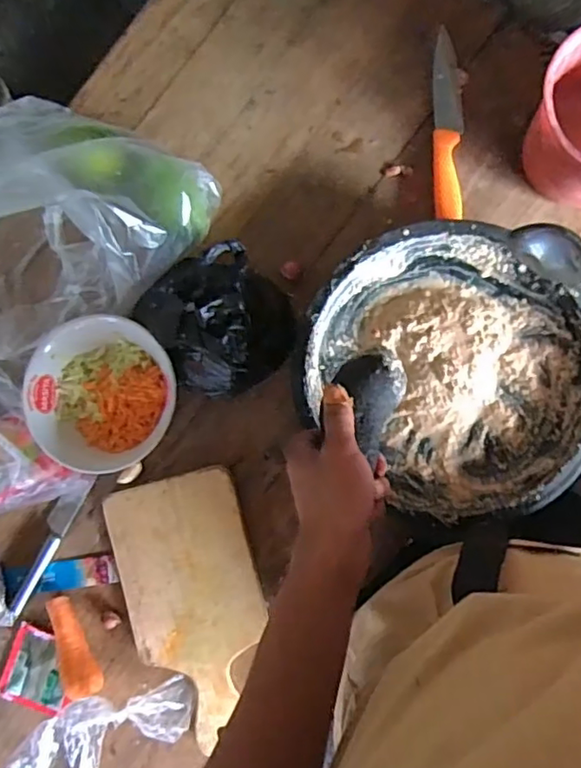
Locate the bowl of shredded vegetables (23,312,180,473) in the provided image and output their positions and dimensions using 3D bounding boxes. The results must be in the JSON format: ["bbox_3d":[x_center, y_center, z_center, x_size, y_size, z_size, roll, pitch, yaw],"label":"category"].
[{"bbox_3d":[-0.193,0.012,0.621,0.149,0.053,0.153,-1,85,7],"label":"bowl of shredded vegetables"}]

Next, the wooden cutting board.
[{"bbox_3d":[-0.098,0.226,0.617,0.139,0.021,0.258,-16,84,5],"label":"wooden cutting board"}]

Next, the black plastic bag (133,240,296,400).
[{"bbox_3d":[-0.073,-0.064,0.591,0.144,0.089,0.135,-28,83,4],"label":"black plastic bag"}]

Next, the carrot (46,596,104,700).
[{"bbox_3d":[-0.229,0.275,0.621,0.031,0.026,0.102,-26,83,4],"label":"carrot"}]

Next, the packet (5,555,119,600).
[{"bbox_3d":[-0.246,0.207,0.637,0.118,0.010,0.031,-7,85,6],"label":"packet"}]

